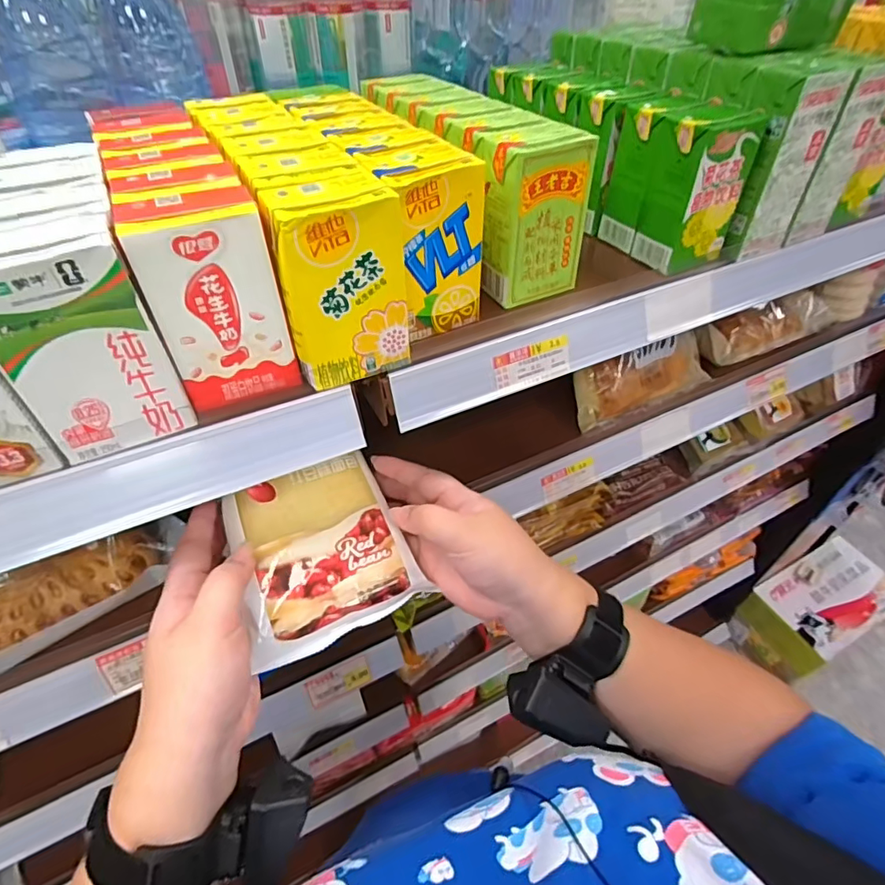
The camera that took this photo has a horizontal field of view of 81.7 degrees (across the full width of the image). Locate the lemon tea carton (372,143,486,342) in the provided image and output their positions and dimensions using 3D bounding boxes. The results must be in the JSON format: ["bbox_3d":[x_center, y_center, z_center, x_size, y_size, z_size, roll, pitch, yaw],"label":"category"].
[{"bbox_3d":[-0.008,-0.126,0.332,0.061,0.103,0.035,-23,50,-22],"label":"lemon tea carton"}]

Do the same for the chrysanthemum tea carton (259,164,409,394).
[{"bbox_3d":[-0.060,-0.093,0.300,0.068,0.104,0.045,-21,49,-20],"label":"chrysanthemum tea carton"}]

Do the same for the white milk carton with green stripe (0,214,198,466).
[{"bbox_3d":[-0.179,-0.049,0.256,0.065,0.105,0.039,-21,49,-20],"label":"white milk carton with green stripe"}]

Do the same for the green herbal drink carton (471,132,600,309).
[{"bbox_3d":[0.063,-0.163,0.370,0.067,0.103,0.048,-20,49,-19],"label":"green herbal drink carton"}]

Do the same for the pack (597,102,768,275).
[{"bbox_3d":[0.192,-0.213,0.419,0.071,0.103,0.085,-20,49,-19],"label":"pack"}]

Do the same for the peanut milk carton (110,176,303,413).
[{"bbox_3d":[-0.127,-0.081,0.288,0.063,0.105,0.049,-18,49,-18],"label":"peanut milk carton"}]

